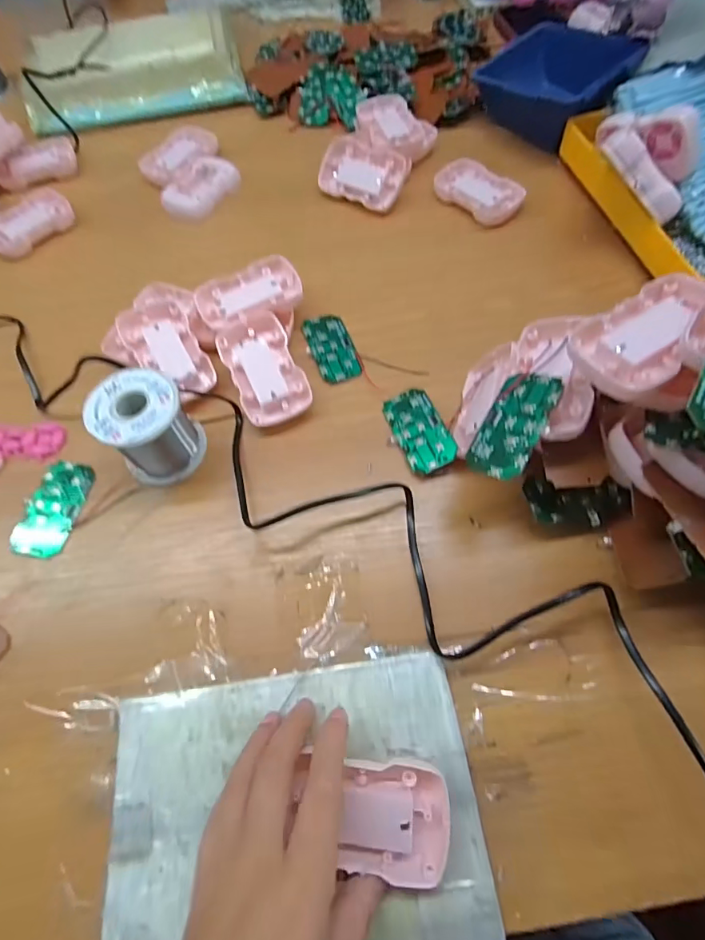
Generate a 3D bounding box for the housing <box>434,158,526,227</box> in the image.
[{"bbox_3d":[0.129,-0.289,0.479,0.092,0.014,0.059,41,72,19],"label":"housing"}]

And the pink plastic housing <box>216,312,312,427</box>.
[{"bbox_3d":[-0.072,-0.083,0.376,0.054,0.019,0.093,-24,82,-5],"label":"pink plastic housing"}]

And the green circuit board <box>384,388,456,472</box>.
[{"bbox_3d":[0.052,-0.031,0.357,0.037,0.004,0.073,-26,60,5],"label":"green circuit board"}]

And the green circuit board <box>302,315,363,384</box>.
[{"bbox_3d":[-0.019,-0.107,0.402,0.037,0.004,0.072,-19,65,-7],"label":"green circuit board"}]

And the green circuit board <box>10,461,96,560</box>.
[{"bbox_3d":[-0.222,0.028,0.343,0.037,0.008,0.074,9,64,7],"label":"green circuit board"}]

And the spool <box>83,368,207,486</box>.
[{"bbox_3d":[-0.147,-0.030,0.336,0.060,0.063,0.057,-1,64,2],"label":"spool"}]

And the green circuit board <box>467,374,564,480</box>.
[{"bbox_3d":[0.101,-0.028,0.287,0.038,0.004,0.072,24,79,39],"label":"green circuit board"}]

